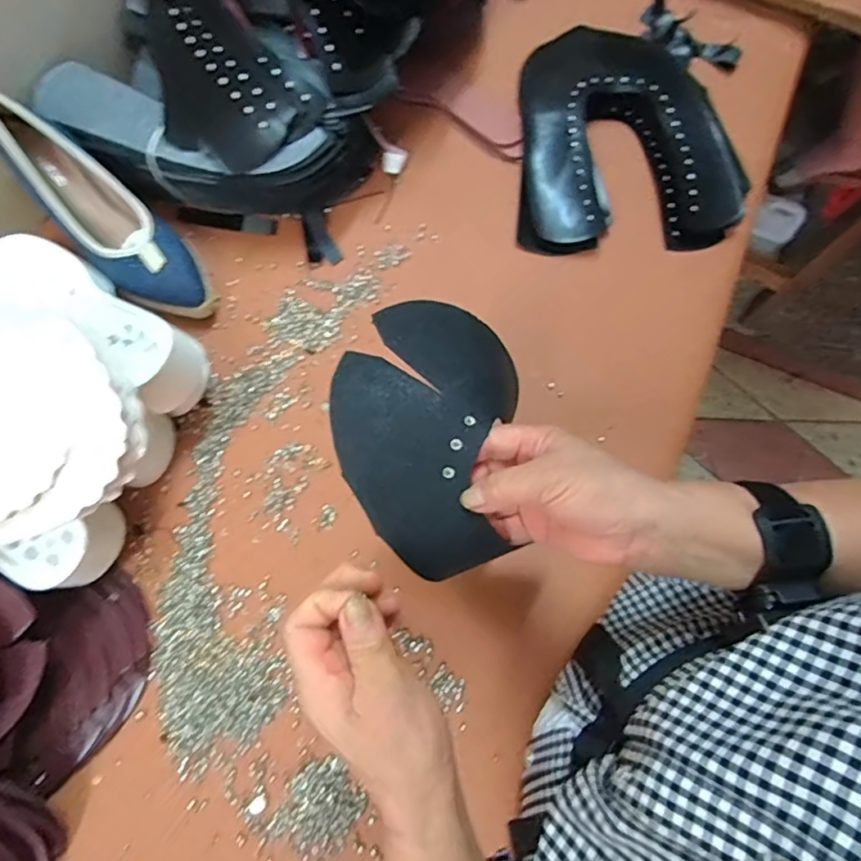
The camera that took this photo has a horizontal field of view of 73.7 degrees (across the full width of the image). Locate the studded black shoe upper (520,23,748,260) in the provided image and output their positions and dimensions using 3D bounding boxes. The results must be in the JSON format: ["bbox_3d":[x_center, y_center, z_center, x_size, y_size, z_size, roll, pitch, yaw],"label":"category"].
[{"bbox_3d":[0.207,-0.333,0.622,0.233,0.040,0.288,-2,73,-1],"label":"studded black shoe upper"}]

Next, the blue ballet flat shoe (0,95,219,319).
[{"bbox_3d":[-0.304,-0.198,0.537,0.238,0.057,0.078,46,76,-14],"label":"blue ballet flat shoe"}]

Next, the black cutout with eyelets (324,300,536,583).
[{"bbox_3d":[-0.001,0.002,0.349,0.116,0.025,0.161,6,77,-15],"label":"black cutout with eyelets"}]

